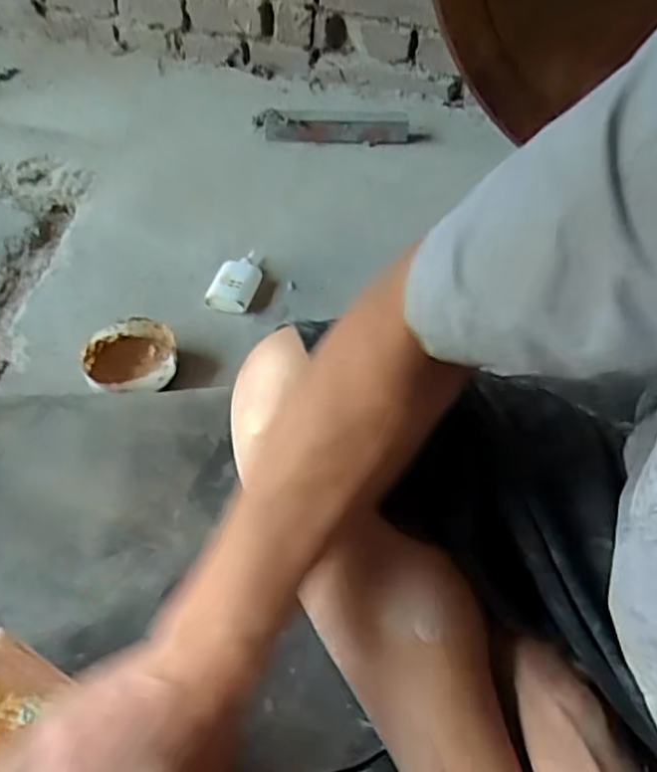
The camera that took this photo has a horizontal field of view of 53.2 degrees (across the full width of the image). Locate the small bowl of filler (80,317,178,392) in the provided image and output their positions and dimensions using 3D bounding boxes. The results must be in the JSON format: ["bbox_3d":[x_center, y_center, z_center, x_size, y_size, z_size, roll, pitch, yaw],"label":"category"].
[{"bbox_3d":[-0.212,-0.023,0.705,0.096,0.040,0.099,-7,49,-10],"label":"small bowl of filler"}]

